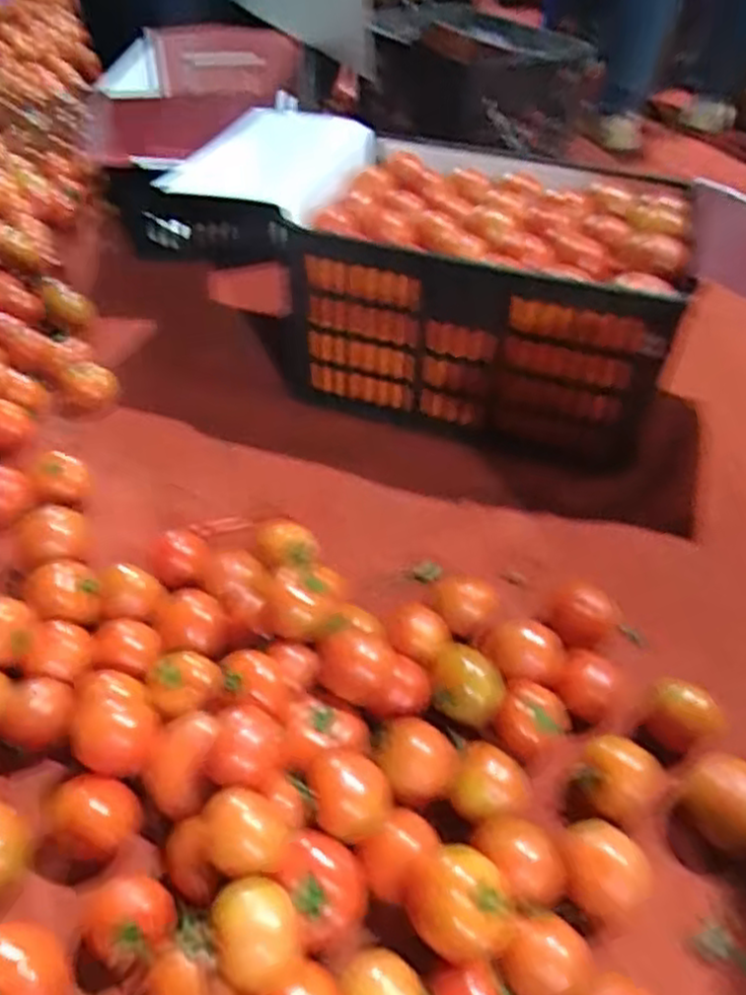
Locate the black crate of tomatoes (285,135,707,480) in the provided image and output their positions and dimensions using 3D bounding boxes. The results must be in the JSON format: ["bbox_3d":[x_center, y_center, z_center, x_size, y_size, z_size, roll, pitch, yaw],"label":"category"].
[{"bbox_3d":[0.169,-0.280,1.005,0.434,0.246,0.356,13,46,11],"label":"black crate of tomatoes"}]

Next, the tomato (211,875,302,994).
[{"bbox_3d":[-0.078,0.296,0.490,0.055,0.047,0.062,-13,46,-14],"label":"tomato"}]

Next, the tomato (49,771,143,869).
[{"bbox_3d":[-0.218,0.256,0.577,0.059,0.058,0.054,1,45,-1],"label":"tomato"}]

